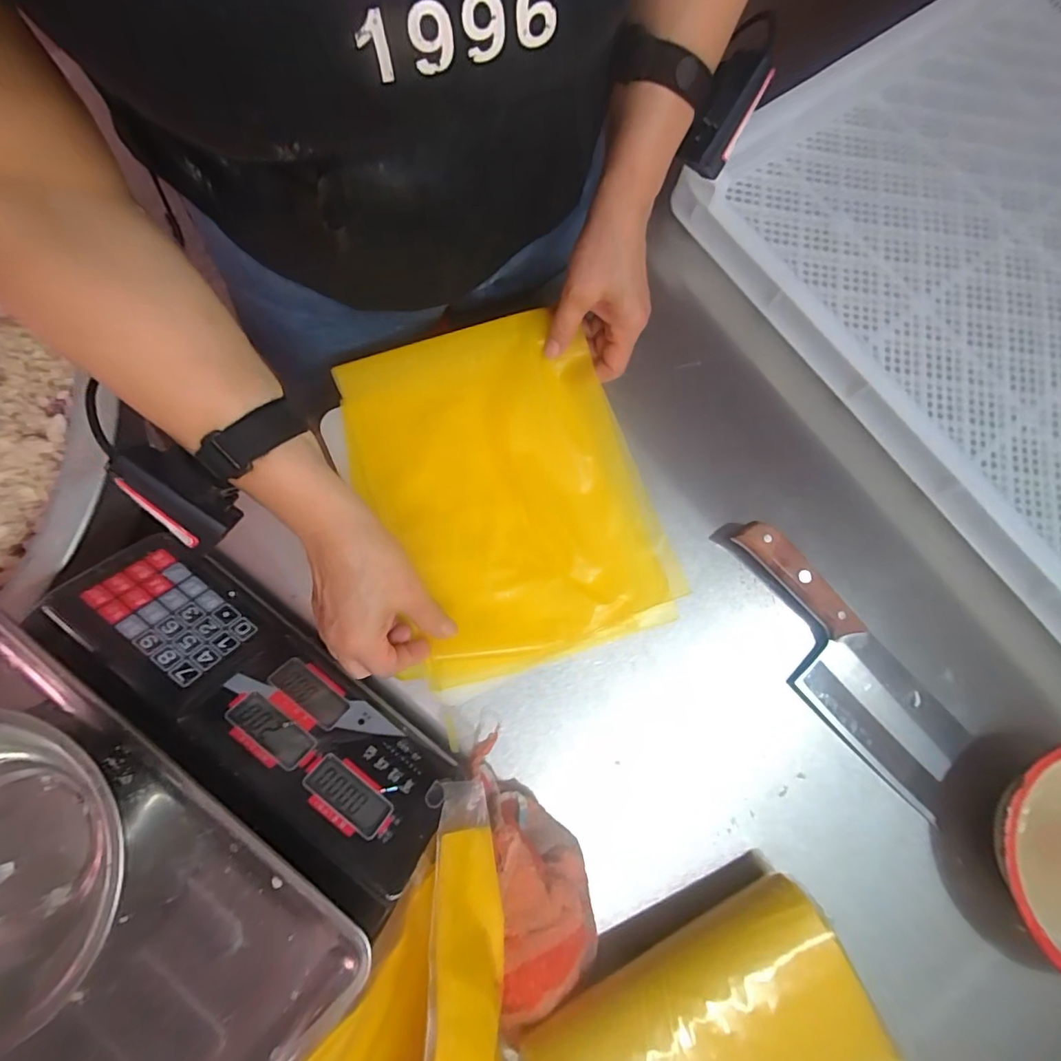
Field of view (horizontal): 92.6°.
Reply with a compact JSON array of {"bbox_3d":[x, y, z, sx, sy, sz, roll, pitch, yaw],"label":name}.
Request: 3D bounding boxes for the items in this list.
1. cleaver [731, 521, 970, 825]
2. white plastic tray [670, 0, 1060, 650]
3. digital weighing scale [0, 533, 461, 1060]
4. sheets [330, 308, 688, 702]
[{"bbox_3d":[0.265,0.112,0.430,0.081,0.032,0.268,-41,84,-9],"label":"cleaver"},{"bbox_3d":[0.566,-0.195,0.481,0.535,0.065,0.743,-37,83,-9],"label":"white plastic tray"},{"bbox_3d":[-0.258,0.200,0.321,0.320,0.121,0.315,37,76,9],"label":"digital weighing scale"},{"bbox_3d":[-0.019,-0.033,0.414,0.211,0.034,0.278,-20,78,-3],"label":"sheets"}]

